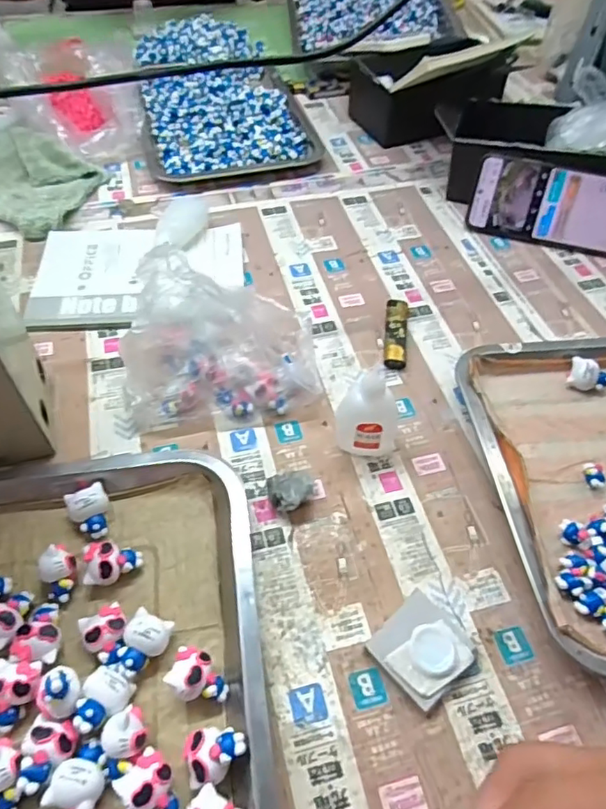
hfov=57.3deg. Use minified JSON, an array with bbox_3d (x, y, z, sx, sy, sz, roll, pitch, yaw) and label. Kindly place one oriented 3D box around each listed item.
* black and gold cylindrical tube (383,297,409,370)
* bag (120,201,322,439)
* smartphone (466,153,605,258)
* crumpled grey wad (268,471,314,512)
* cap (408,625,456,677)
[{"bbox_3d":[0.086,-0.066,0.508,0.021,0.014,0.081,7,51,4],"label":"black and gold cylindrical tube"},{"bbox_3d":[-0.066,-0.068,0.428,0.147,0.129,0.100,-6,51,-7],"label":"bag"},{"bbox_3d":[0.266,-0.213,0.592,0.165,0.080,0.010,16,21,10],"label":"smartphone"},{"bbox_3d":[-0.009,0.062,0.395,0.031,0.019,0.032,1,51,-1],"label":"crumpled grey wad"},{"bbox_3d":[0.077,0.146,0.330,0.027,0.005,0.028,1,51,-1],"label":"cap"}]

